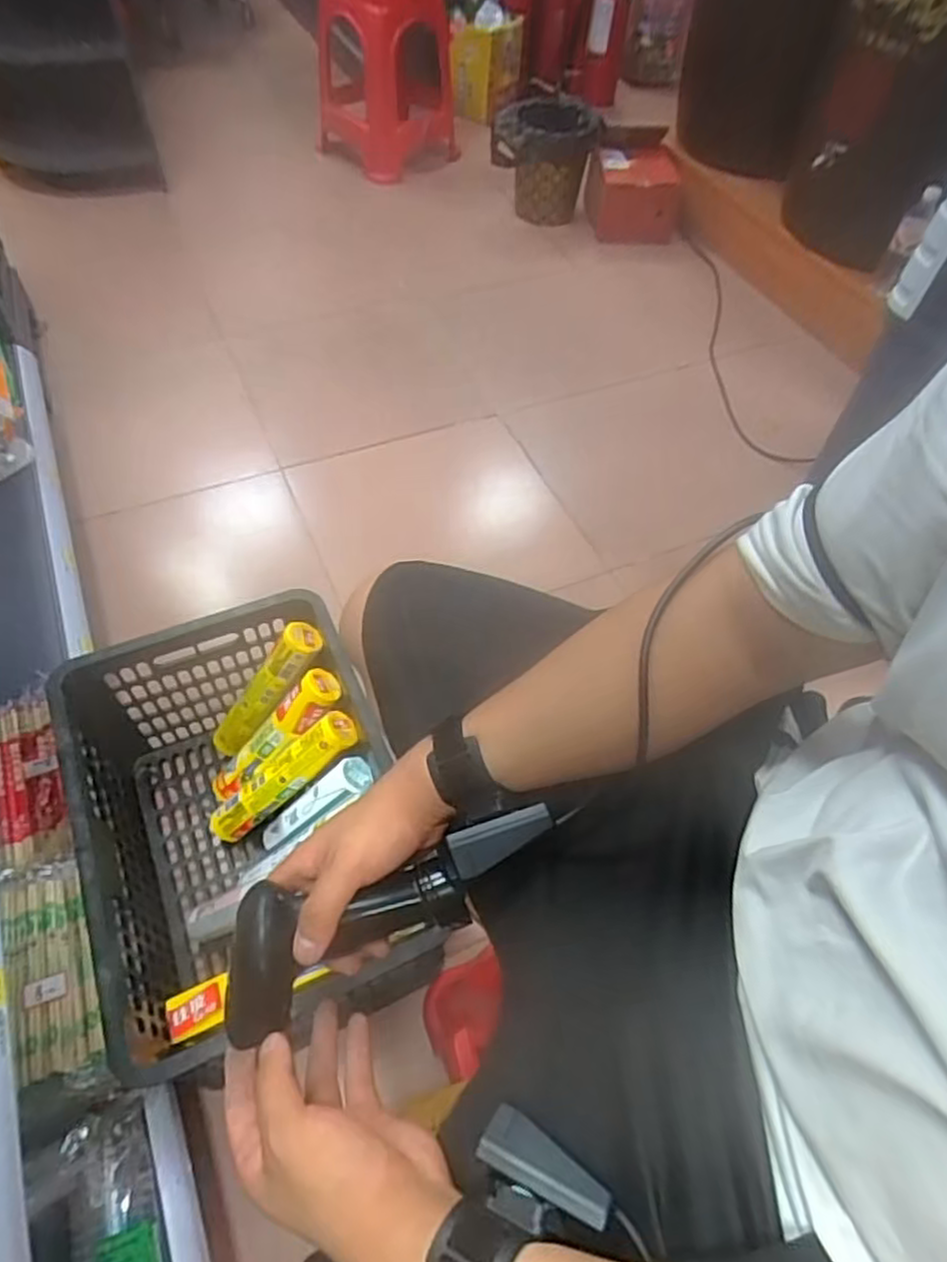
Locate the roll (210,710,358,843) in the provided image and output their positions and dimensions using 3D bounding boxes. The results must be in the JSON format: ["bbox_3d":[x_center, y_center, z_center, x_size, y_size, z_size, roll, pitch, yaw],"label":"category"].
[{"bbox_3d":[-0.262,0.196,0.944,0.264,0.036,0.053,-40,59,18],"label":"roll"}]

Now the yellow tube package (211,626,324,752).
[{"bbox_3d":[-0.296,0.092,0.996,0.049,0.252,0.046,6,43,-49],"label":"yellow tube package"}]

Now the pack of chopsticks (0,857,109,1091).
[{"bbox_3d":[-0.423,0.338,0.715,0.077,0.049,0.235,-20,59,-17],"label":"pack of chopsticks"}]

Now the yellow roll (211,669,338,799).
[{"bbox_3d":[-0.279,0.150,0.965,0.260,0.039,0.053,-43,59,20],"label":"yellow roll"}]

